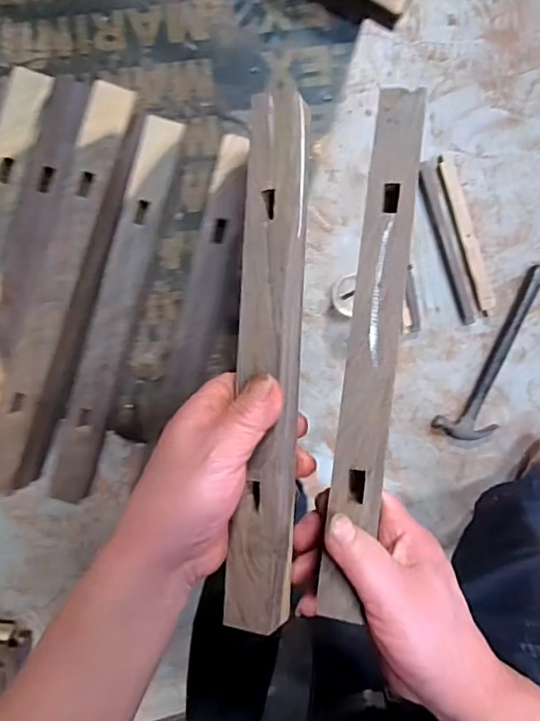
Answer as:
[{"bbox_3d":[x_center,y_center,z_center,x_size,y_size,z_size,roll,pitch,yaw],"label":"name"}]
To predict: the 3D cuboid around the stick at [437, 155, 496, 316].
[{"bbox_3d":[0.423,-0.267,1.129,0.033,0.024,0.343,-19,96,4],"label":"stick"}]

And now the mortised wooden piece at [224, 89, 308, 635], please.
[{"bbox_3d":[-0.001,-0.006,0.324,0.039,0.023,0.321,2,85,1],"label":"mortised wooden piece"}]

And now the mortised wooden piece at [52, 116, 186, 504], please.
[{"bbox_3d":[-0.126,-0.041,0.446,0.043,0.043,0.315,17,97,-1],"label":"mortised wooden piece"}]

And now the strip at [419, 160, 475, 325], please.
[{"bbox_3d":[0.375,-0.246,1.115,0.041,0.021,0.351,-16,96,4],"label":"strip"}]

